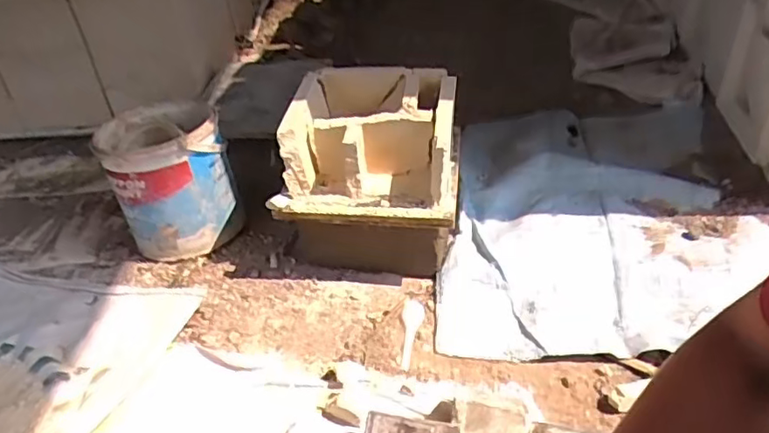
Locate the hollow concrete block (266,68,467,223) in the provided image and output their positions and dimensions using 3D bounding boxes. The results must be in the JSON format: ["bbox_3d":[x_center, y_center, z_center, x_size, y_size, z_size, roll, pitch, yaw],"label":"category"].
[{"bbox_3d":[-0.017,-0.107,0.825,0.232,0.123,0.234,0,36,12],"label":"hollow concrete block"}]

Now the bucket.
[{"bbox_3d":[-0.330,-0.059,0.922,0.165,0.195,0.177,-3,36,2],"label":"bucket"}]

